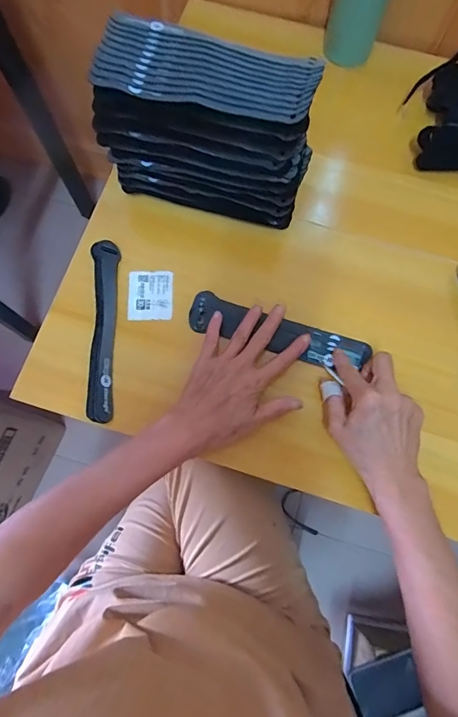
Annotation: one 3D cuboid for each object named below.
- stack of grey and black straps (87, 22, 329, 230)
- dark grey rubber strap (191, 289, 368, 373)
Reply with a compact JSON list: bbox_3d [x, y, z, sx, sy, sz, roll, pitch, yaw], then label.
[{"bbox_3d":[-0.021,-0.236,0.430,0.210,0.134,0.100,16,76,4],"label":"stack of grey and black straps"},{"bbox_3d":[0.053,-0.027,0.451,0.194,0.012,0.044,16,76,3],"label":"dark grey rubber strap"}]

